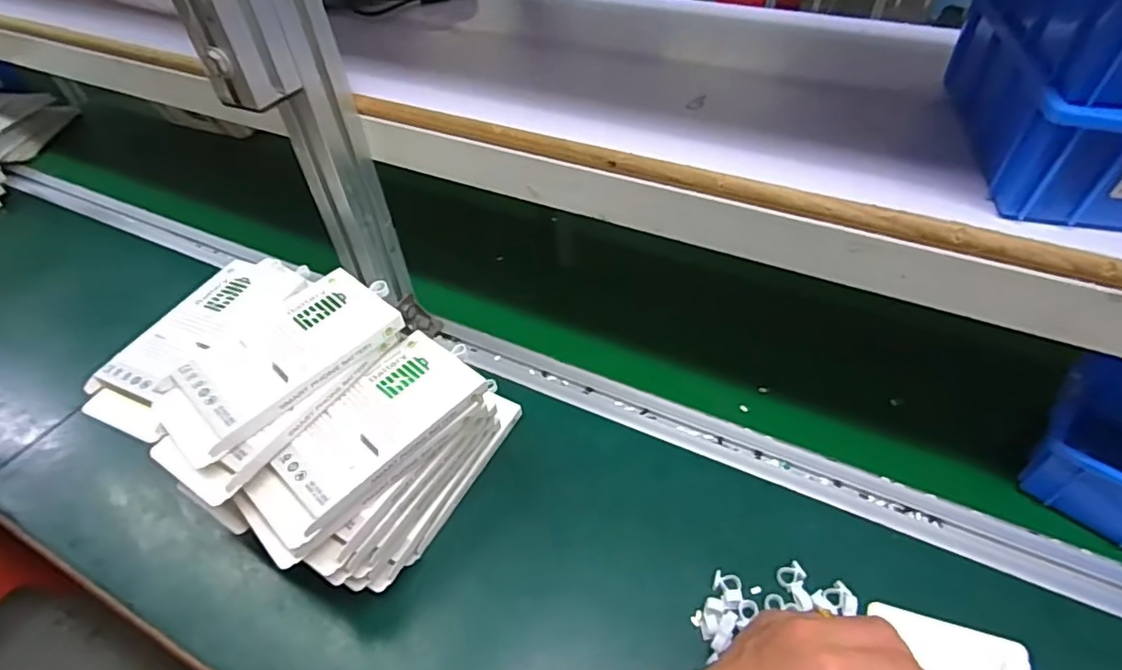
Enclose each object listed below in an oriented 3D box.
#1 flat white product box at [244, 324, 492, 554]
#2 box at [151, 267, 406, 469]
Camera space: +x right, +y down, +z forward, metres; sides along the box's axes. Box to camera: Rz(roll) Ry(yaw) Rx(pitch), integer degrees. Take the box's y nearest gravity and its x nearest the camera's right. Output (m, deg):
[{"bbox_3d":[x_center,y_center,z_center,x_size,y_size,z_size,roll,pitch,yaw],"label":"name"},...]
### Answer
[{"bbox_3d":[-0.129,0.062,0.385,0.075,0.017,0.152,33,55,29],"label":"flat white product box"},{"bbox_3d":[-0.192,0.014,0.396,0.081,0.022,0.155,32,55,29],"label":"box"}]

